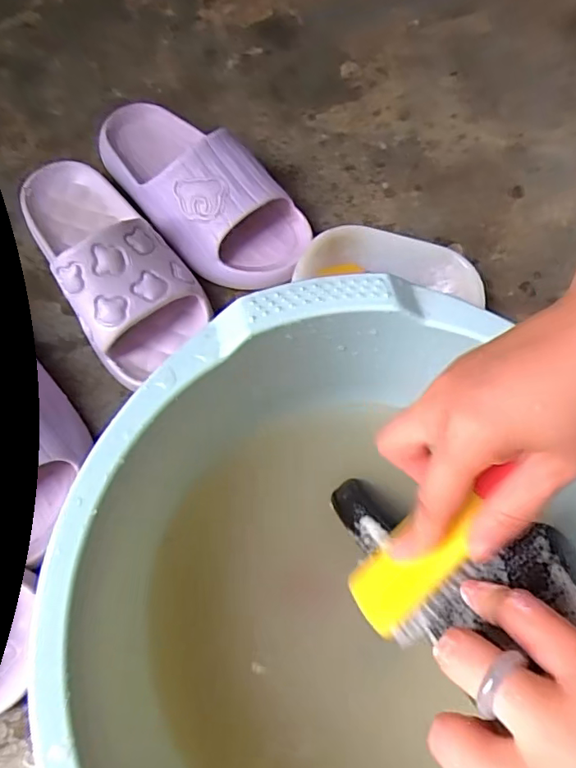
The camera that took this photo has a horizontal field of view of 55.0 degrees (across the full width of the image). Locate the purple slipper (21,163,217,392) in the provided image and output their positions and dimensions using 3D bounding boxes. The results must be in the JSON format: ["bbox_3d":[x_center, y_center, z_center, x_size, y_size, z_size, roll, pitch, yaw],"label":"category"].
[{"bbox_3d":[-0.166,-0.121,0.483,0.102,0.070,0.234,-35,73,-14],"label":"purple slipper"}]

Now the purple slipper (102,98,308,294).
[{"bbox_3d":[-0.090,-0.191,0.516,0.243,0.071,0.104,42,73,14],"label":"purple slipper"}]

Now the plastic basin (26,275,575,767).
[{"bbox_3d":[0.039,0.135,0.340,0.336,0.156,0.332,0,69,-1],"label":"plastic basin"}]

